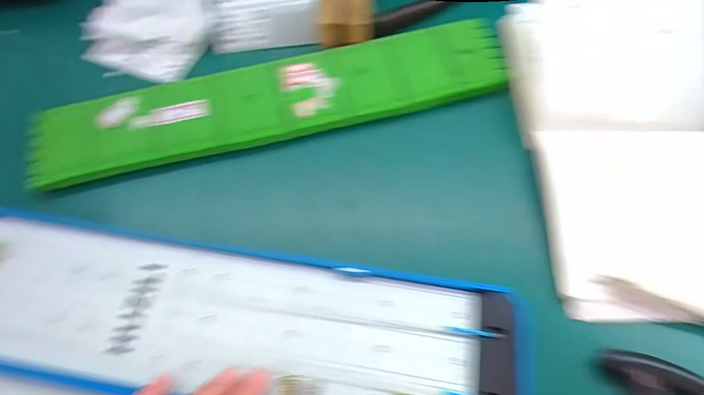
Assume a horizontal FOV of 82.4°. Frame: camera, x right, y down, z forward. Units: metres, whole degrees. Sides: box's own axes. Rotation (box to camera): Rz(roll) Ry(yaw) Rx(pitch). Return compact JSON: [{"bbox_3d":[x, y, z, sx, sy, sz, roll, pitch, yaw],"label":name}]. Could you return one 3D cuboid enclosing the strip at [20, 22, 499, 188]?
[{"bbox_3d":[-0.049,-0.076,0.300,0.341,0.017,0.066,-15,68,-7],"label":"strip"}]

